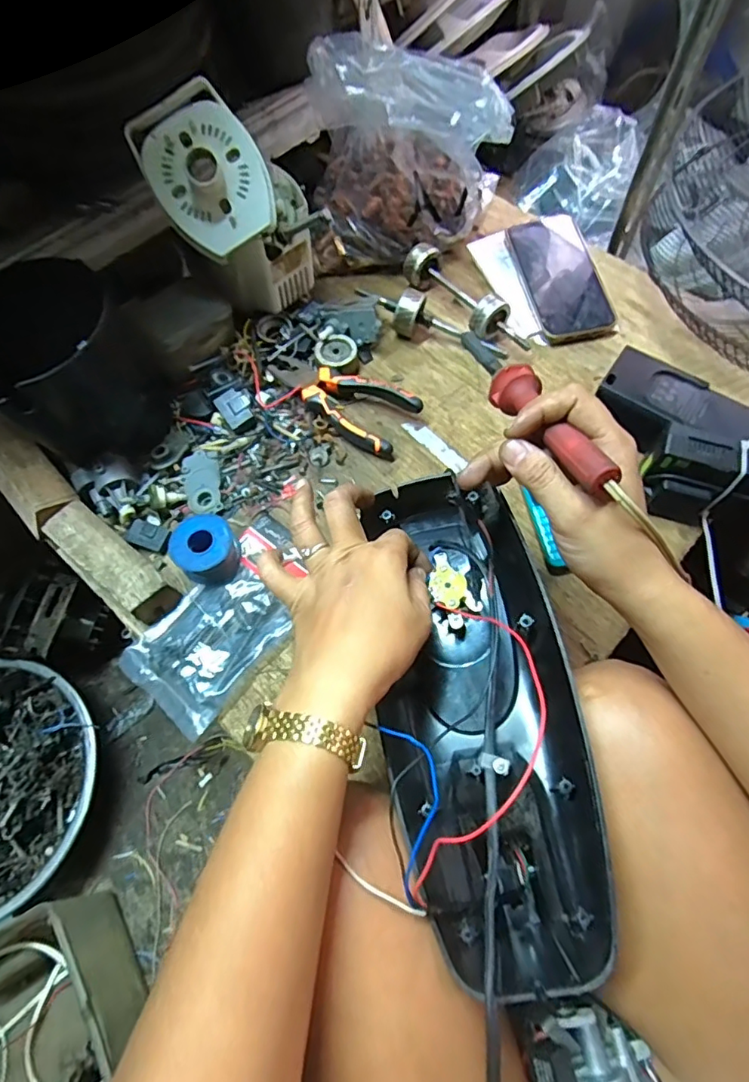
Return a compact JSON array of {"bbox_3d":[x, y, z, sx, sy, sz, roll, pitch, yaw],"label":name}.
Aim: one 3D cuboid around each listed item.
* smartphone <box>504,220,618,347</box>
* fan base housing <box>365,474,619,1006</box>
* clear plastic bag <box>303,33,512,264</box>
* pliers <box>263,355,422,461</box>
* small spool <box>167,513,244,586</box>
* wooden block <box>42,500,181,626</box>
[{"bbox_3d":[0.204,-0.286,0.599,0.080,0.015,0.152,-12,75,-2],"label":"smartphone"},{"bbox_3d":[0.062,0.095,0.348,0.110,0.063,0.296,-4,61,0],"label":"fan base housing"},{"bbox_3d":[0.029,-0.409,0.571,0.182,0.177,0.154,-3,65,1],"label":"clear plastic bag"},{"bbox_3d":[-0.035,-0.137,0.542,0.148,0.028,0.063,27,69,13],"label":"pliers"},{"bbox_3d":[-0.146,0.007,0.479,0.053,0.028,0.063,-33,68,-13],"label":"small spool"},{"bbox_3d":[-0.224,0.017,0.473,0.124,0.029,0.040,38,72,17],"label":"wooden block"}]

